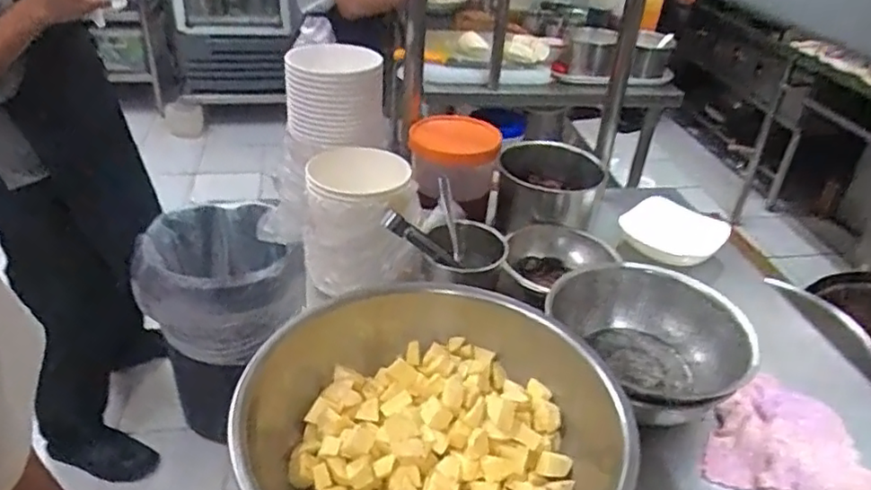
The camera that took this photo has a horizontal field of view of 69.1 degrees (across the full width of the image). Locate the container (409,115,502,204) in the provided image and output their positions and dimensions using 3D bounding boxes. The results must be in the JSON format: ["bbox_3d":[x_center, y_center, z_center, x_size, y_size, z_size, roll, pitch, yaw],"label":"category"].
[{"bbox_3d":[0.027,-0.134,1.022,0.138,0.109,0.145,4,34,0],"label":"container"}]

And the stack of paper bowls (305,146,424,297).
[{"bbox_3d":[-0.102,-0.038,0.887,0.147,0.142,0.181,1,34,-4],"label":"stack of paper bowls"}]

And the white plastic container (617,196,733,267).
[{"bbox_3d":[0.379,-0.014,1.034,0.159,0.083,0.105,24,39,28],"label":"white plastic container"}]

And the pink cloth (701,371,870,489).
[{"bbox_3d":[0.384,0.225,0.683,0.164,0.041,0.154,-25,43,-36],"label":"pink cloth"}]

